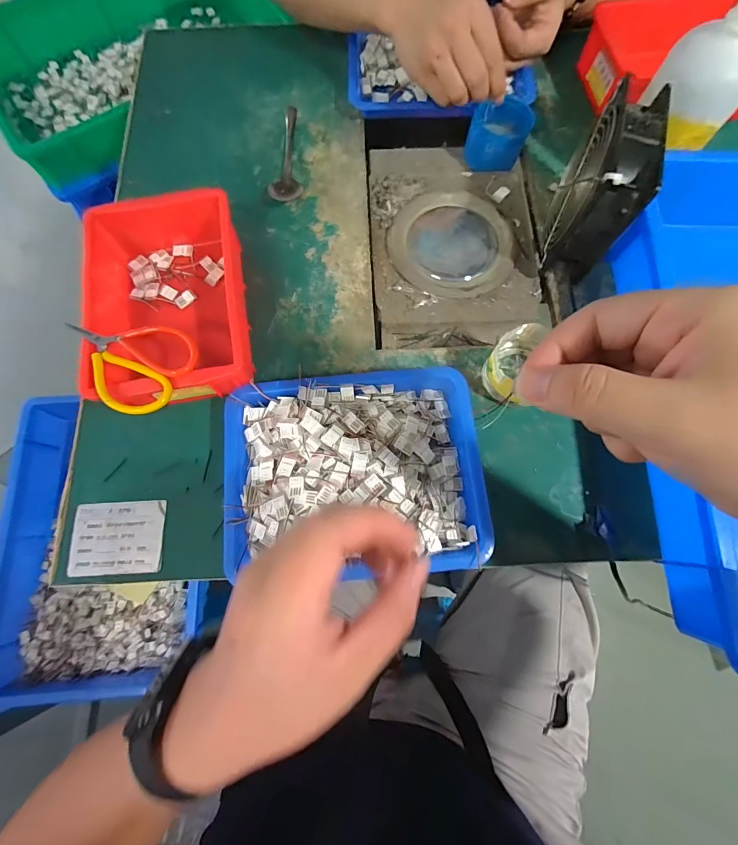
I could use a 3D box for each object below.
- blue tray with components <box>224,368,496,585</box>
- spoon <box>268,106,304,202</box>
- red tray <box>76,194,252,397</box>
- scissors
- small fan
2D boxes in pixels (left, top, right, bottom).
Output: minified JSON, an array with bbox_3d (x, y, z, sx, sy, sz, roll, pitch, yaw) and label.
[{"bbox_3d":[-0.010,0.040,0.326,0.220,0.037,0.170,-9,75,-2],"label":"blue tray with components"},{"bbox_3d":[-0.093,-0.306,0.431,0.033,0.012,0.135,-2,75,0],"label":"spoon"},{"bbox_3d":[-0.188,-0.116,0.371,0.136,0.063,0.200,-11,75,-3],"label":"red tray"},{"bbox_3d":[-0.194,-0.052,0.307,0.098,0.017,0.077,28,77,7],"label":"scissors"},{"bbox_3d":[0.216,-0.216,0.367,0.050,0.131,0.116,12,75,3],"label":"small fan"}]

